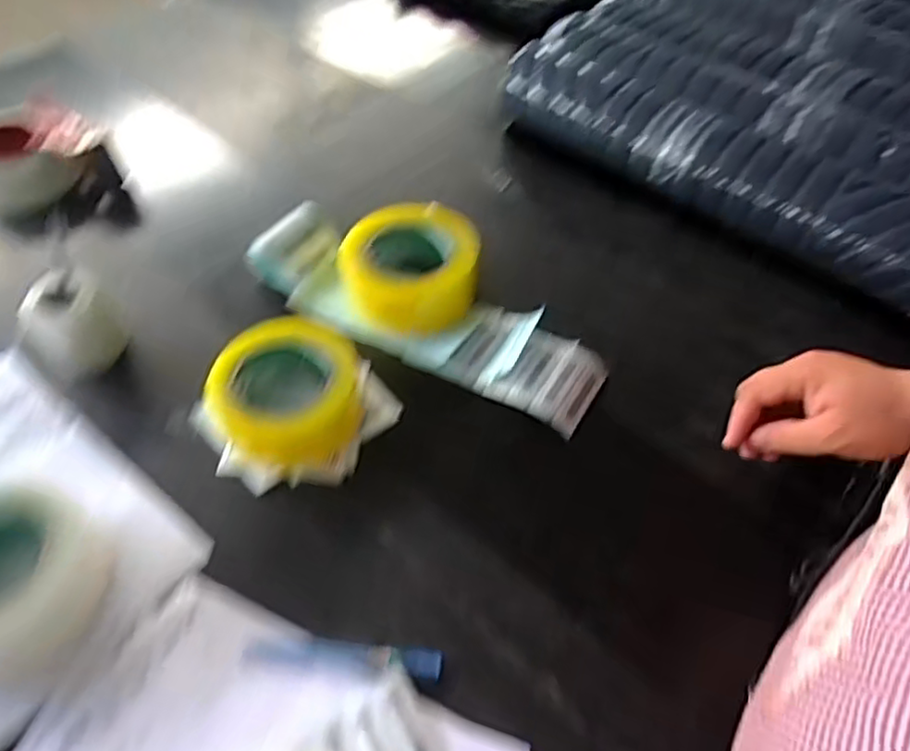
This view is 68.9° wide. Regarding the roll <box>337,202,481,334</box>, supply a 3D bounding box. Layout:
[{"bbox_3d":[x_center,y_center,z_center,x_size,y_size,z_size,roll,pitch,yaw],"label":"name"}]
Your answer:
[{"bbox_3d":[-0.044,-0.111,0.628,0.124,0.055,0.127,1,51,-1],"label":"roll"}]

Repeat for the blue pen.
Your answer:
[{"bbox_3d":[-0.074,0.184,0.432,0.129,0.007,0.019,4,51,2],"label":"blue pen"}]

